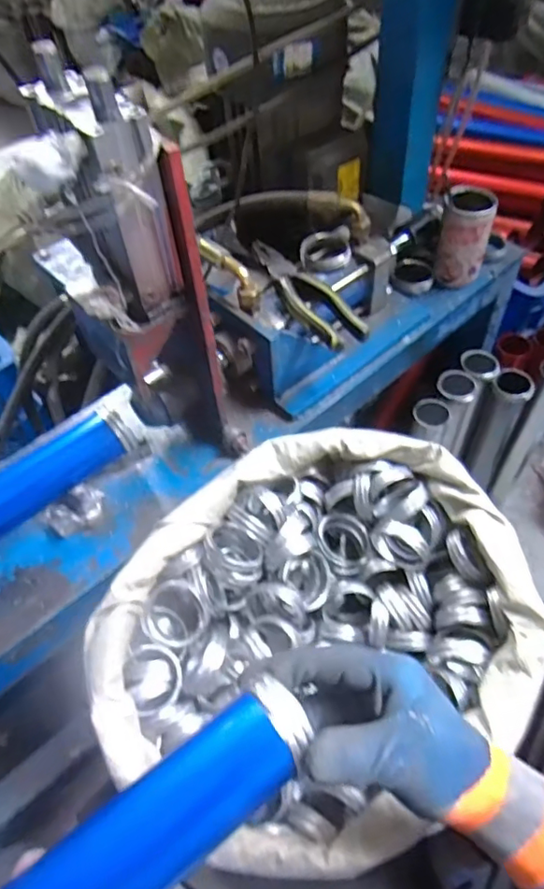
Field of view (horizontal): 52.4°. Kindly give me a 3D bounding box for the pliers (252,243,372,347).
[{"bbox_3d":[0.034,-0.168,0.617,0.047,0.021,0.185,-29,57,-17],"label":"pliers"}]

